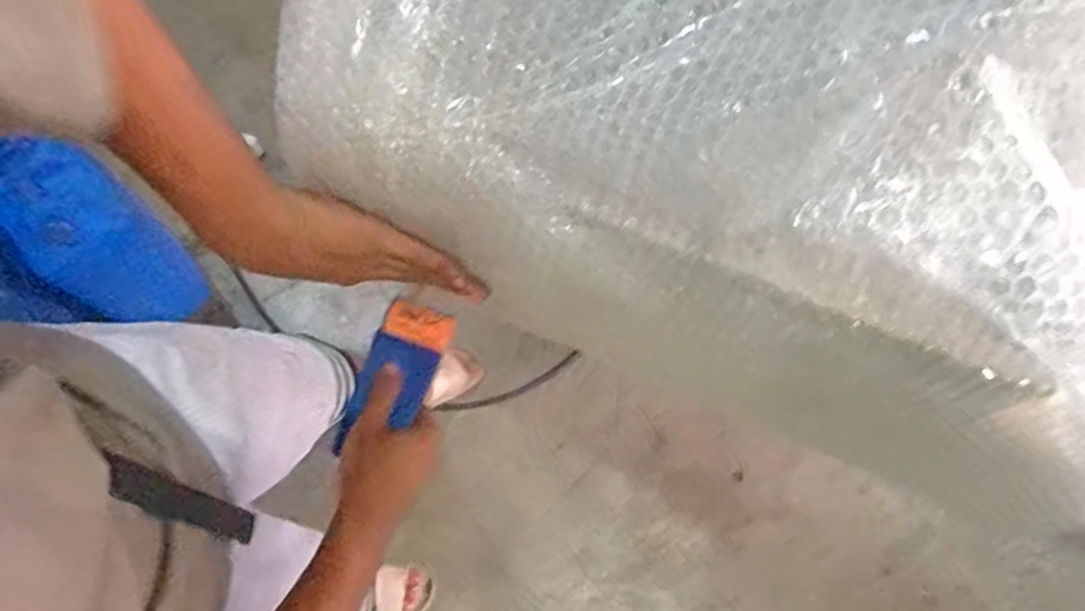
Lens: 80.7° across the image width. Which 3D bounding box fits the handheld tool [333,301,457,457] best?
[{"bbox_3d":[-0.127,0.063,0.556,0.059,0.017,0.137,20,71,6],"label":"handheld tool"}]

